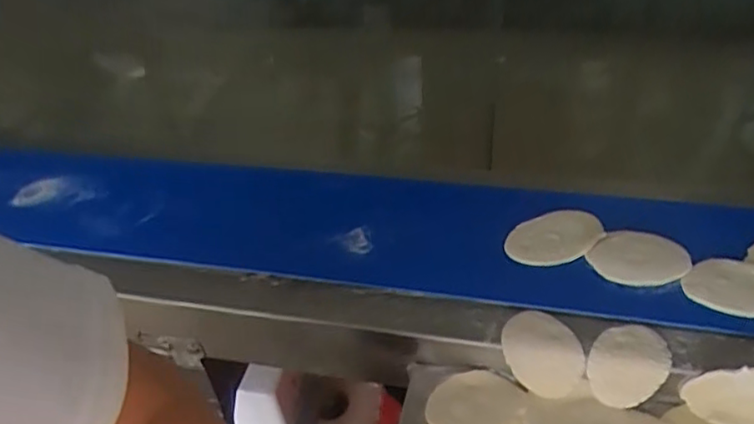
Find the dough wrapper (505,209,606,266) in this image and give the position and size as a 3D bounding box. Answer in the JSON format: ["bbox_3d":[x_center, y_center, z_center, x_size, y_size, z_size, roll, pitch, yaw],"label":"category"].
[{"bbox_3d":[0.207,0.031,0.713,0.114,0.011,0.072,-15,46,-7],"label":"dough wrapper"}]

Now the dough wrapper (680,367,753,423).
[{"bbox_3d":[0.339,0.172,0.574,0.089,0.075,0.008,14,30,9],"label":"dough wrapper"}]

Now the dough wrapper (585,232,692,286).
[{"bbox_3d":[0.288,0.051,0.678,0.105,0.006,0.076,-1,43,5],"label":"dough wrapper"}]

